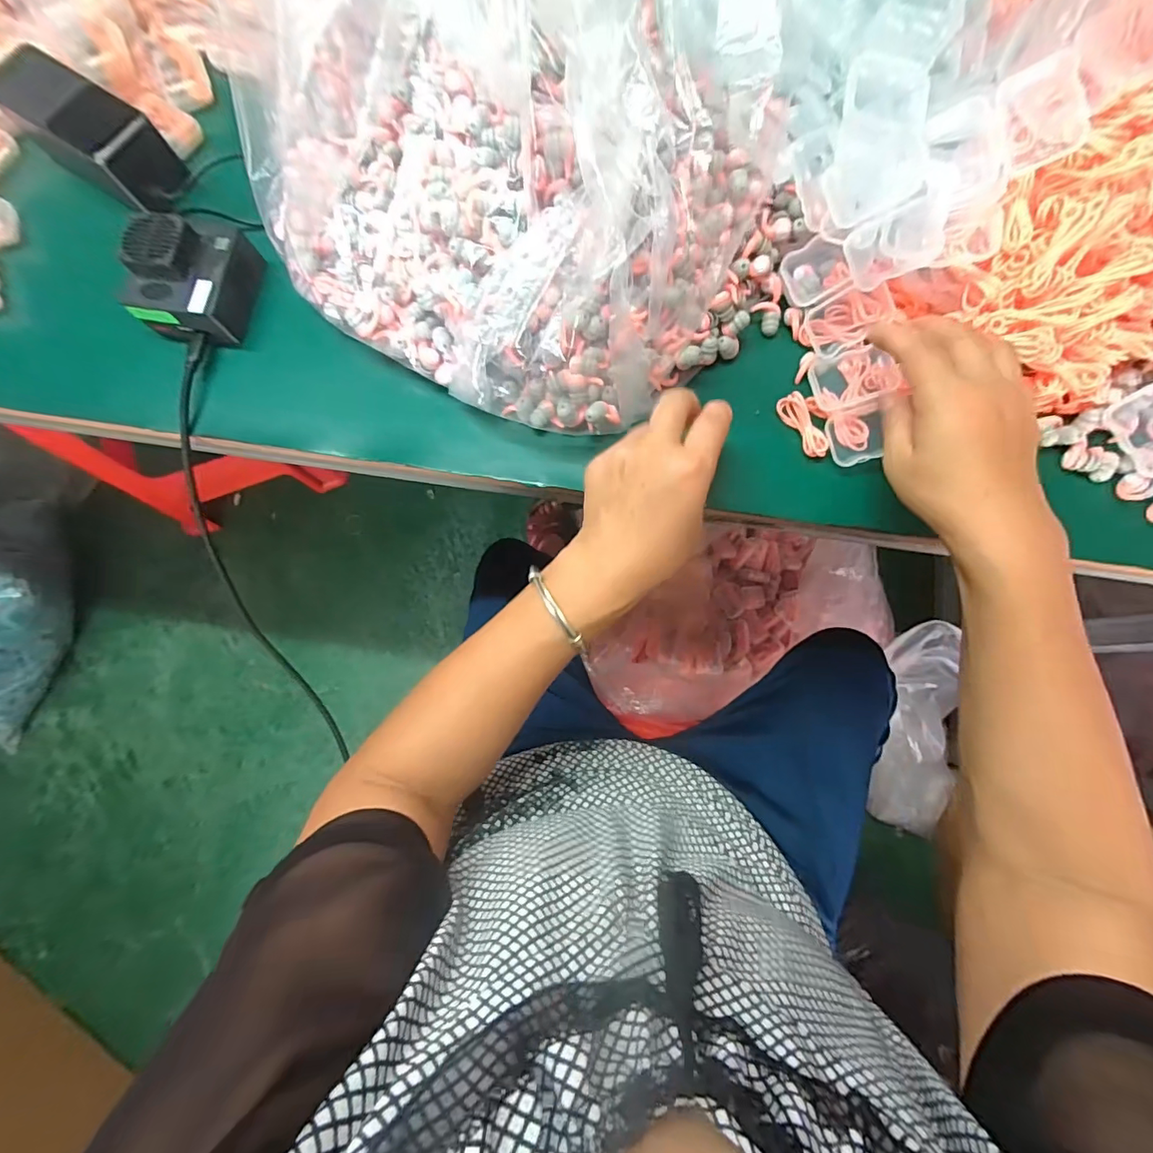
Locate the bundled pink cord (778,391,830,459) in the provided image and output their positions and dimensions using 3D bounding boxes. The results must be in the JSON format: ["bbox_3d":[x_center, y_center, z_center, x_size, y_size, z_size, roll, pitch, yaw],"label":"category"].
[{"bbox_3d":[0.160,-0.107,0.345,0.015,0.010,0.049,-29,80,-4],"label":"bundled pink cord"}]

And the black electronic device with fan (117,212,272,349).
[{"bbox_3d":[-0.275,-0.216,0.357,0.062,0.054,0.083,12,80,3],"label":"black electronic device with fan"}]

